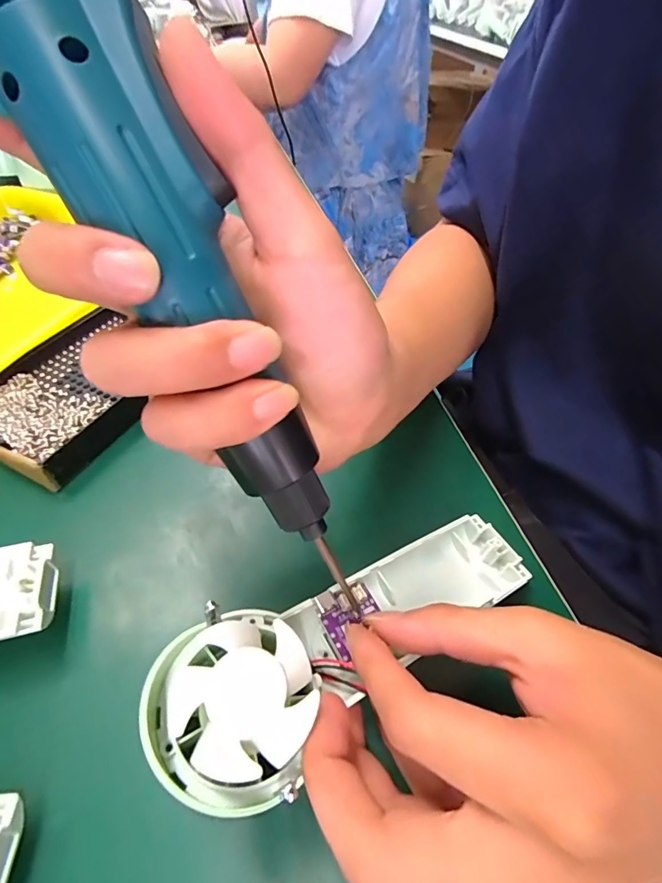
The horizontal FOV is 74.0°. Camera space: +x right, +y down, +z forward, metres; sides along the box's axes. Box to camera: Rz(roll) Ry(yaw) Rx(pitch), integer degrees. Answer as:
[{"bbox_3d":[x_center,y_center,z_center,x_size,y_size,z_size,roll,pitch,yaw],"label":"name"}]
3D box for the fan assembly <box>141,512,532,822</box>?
[{"bbox_3d":[0.013,0.077,0.187,0.172,0.030,0.061,-15,50,-36],"label":"fan assembly"}]

